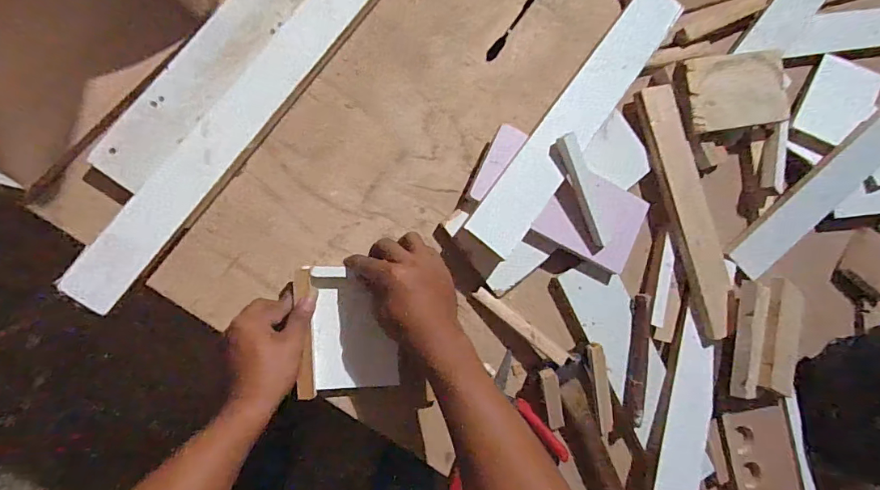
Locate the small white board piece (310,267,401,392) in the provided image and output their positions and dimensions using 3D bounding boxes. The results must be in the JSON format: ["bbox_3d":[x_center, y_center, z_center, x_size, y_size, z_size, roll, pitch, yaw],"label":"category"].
[{"bbox_3d":[-0.096,0.094,0.529,0.093,0.009,0.137,-2,90,-11],"label":"small white board piece"}]

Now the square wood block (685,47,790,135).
[{"bbox_3d":[0.403,-0.209,0.618,0.152,0.020,0.097,-11,90,-12],"label":"square wood block"}]

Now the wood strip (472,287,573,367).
[{"bbox_3d":[0.101,0.101,0.574,0.138,0.023,0.017,38,85,-2],"label":"wood strip"}]

